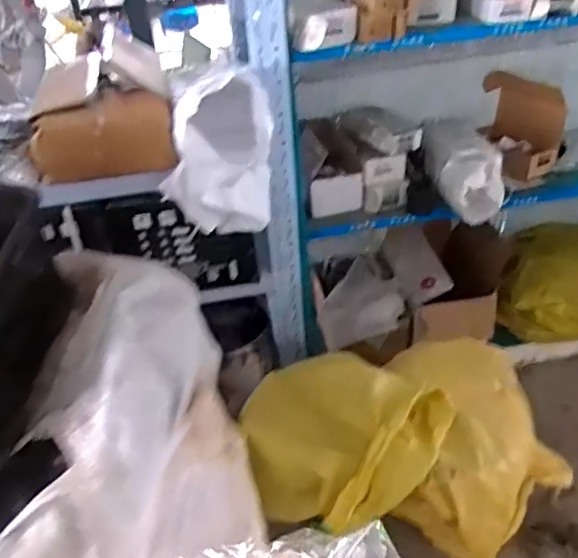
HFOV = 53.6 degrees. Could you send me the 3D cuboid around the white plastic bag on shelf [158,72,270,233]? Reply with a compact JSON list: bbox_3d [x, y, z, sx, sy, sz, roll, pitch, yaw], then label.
[{"bbox_3d":[-0.140,-0.277,1.308,0.184,0.309,0.255,25,45,36],"label":"white plastic bag on shelf"}]

